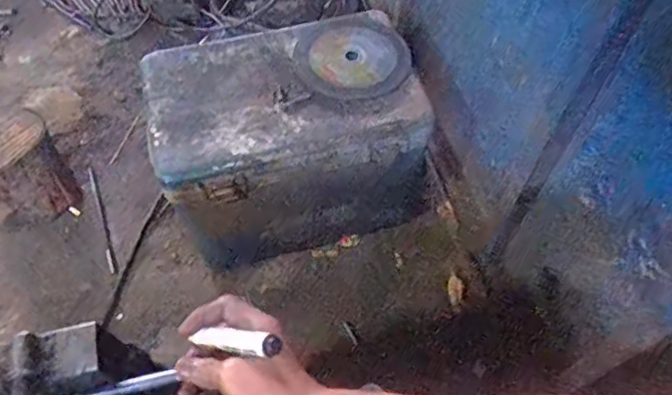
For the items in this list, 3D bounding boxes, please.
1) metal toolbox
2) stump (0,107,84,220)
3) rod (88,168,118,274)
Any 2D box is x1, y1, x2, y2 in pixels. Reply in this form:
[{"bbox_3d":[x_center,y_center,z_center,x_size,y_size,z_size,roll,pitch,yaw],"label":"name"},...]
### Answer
[{"bbox_3d":[-0.086,-0.115,1.106,0.485,0.235,0.397,-17,61,-8],"label":"metal toolbox"},{"bbox_3d":[-0.707,-0.063,1.266,0.189,0.216,0.193,38,68,22],"label":"stump"},{"bbox_3d":[-0.546,0.047,1.311,0.017,0.009,0.303,-20,62,-10],"label":"rod"}]

